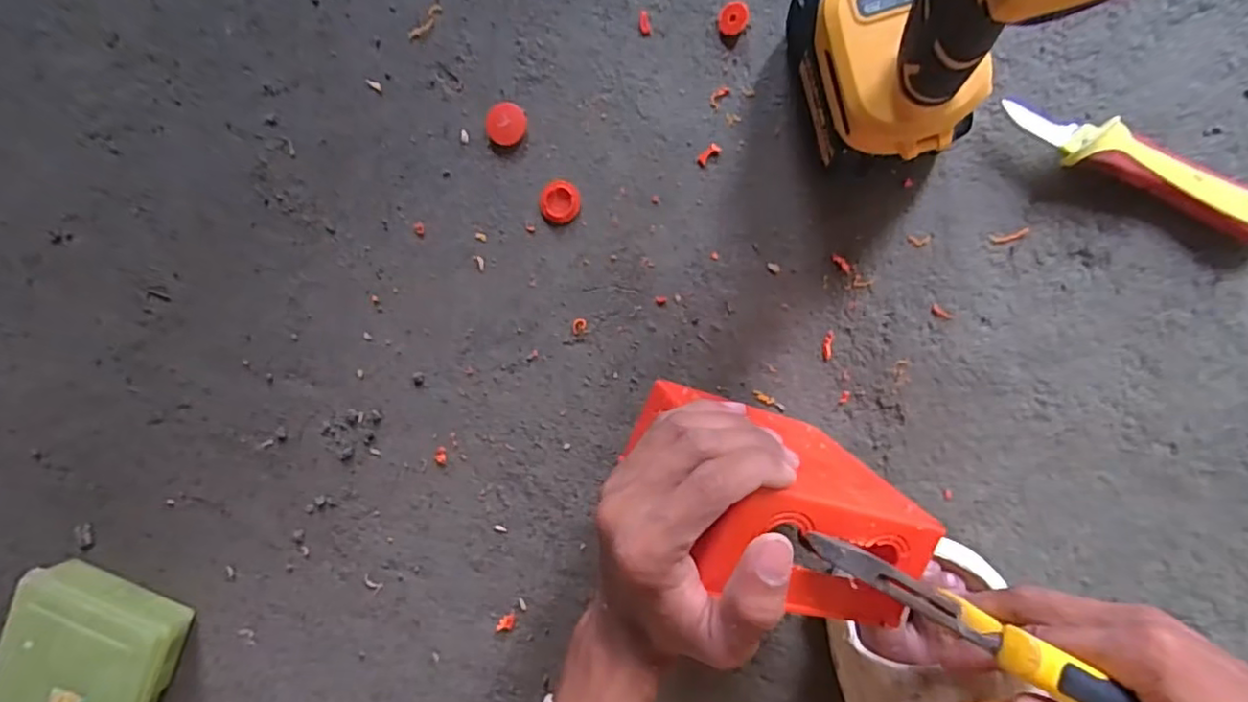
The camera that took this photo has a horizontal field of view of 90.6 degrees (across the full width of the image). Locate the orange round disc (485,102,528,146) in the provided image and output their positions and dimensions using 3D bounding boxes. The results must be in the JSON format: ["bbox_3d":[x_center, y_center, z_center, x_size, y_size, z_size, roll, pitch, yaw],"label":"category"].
[{"bbox_3d":[-0.080,-0.153,0.416,0.026,0.006,0.027,1,96,7],"label":"orange round disc"}]

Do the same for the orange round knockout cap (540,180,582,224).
[{"bbox_3d":[-0.043,-0.100,0.417,0.027,0.004,0.027,1,96,7],"label":"orange round knockout cap"}]

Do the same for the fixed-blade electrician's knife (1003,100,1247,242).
[{"bbox_3d":[0.300,-0.107,0.361,0.161,0.024,0.029,25,98,3],"label":"fixed-blade electrician's knife"}]

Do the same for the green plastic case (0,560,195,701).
[{"bbox_3d":[-0.411,0.256,0.469,0.107,0.048,0.167,23,98,4],"label":"green plastic case"}]

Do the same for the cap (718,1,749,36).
[{"bbox_3d":[0.069,-0.211,0.392,0.018,0.009,0.019,1,96,7],"label":"cap"}]

